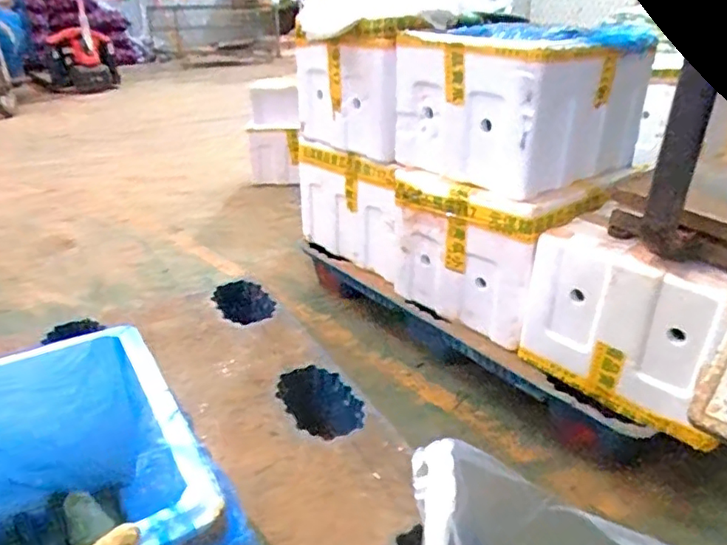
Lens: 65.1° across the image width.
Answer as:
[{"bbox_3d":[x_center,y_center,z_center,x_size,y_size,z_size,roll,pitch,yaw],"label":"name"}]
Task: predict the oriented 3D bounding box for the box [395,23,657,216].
[{"bbox_3d":[0.381,-0.403,1.357,0.464,0.322,0.401,-19,32,-32],"label":"box"}]

